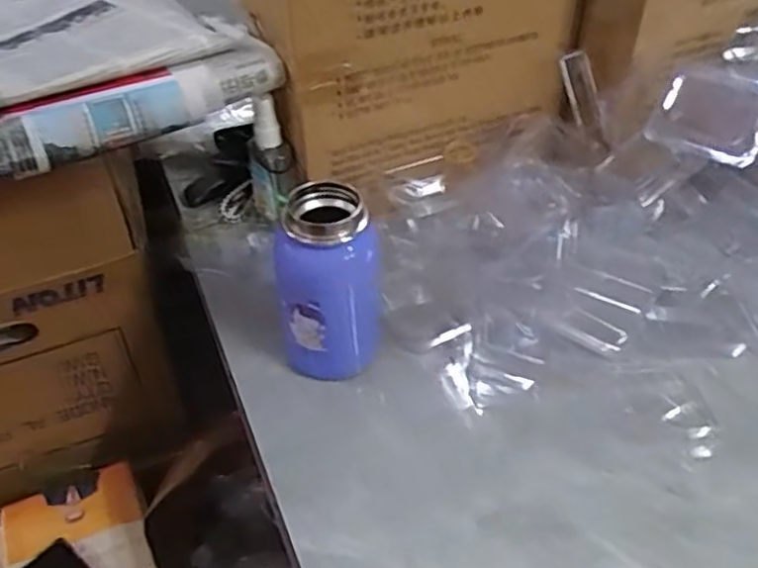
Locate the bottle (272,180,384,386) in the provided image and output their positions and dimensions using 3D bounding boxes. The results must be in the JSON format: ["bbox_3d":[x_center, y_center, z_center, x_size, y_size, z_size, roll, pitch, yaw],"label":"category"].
[{"bbox_3d":[-0.036,0.003,0.501,0.072,0.139,0.059,-7,44,-6],"label":"bottle"}]

